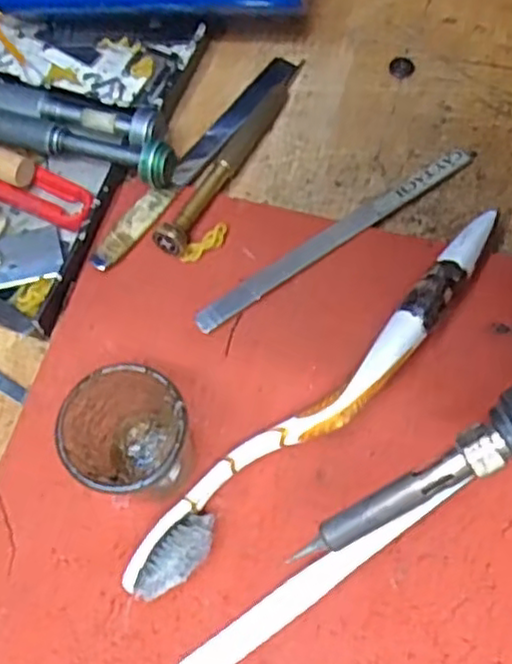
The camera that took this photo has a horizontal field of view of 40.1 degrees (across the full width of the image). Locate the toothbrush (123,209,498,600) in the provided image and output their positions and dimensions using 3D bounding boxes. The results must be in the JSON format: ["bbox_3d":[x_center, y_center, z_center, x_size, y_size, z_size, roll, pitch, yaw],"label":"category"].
[{"bbox_3d":[0.025,0.022,0.237,0.175,0.016,0.020,-41,71,-14],"label":"toothbrush"}]

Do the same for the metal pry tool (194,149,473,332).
[{"bbox_3d":[0.031,-0.038,0.269,0.128,0.004,0.010,-34,70,-11],"label":"metal pry tool"}]

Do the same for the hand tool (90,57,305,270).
[{"bbox_3d":[-0.024,-0.073,0.286,0.014,0.005,0.126,33,72,15],"label":"hand tool"}]

